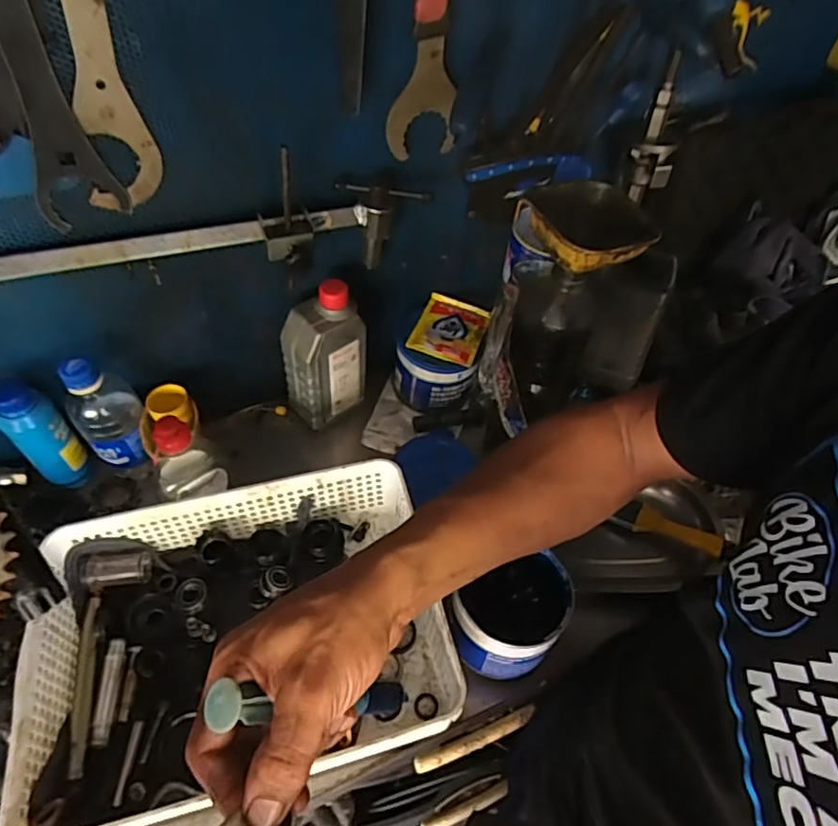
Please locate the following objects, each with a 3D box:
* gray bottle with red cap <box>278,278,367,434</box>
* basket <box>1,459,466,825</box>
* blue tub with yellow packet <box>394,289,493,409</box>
[{"bbox_3d":[-0.107,-0.066,0.657,0.063,0.168,0.082,38,58,24],"label":"gray bottle with red cap"},{"bbox_3d":[-0.155,0.182,0.522,0.341,0.081,0.240,-14,54,-15],"label":"basket"},{"bbox_3d":[0.025,-0.072,0.728,0.100,0.088,0.113,13,51,7],"label":"blue tub with yellow packet"}]

